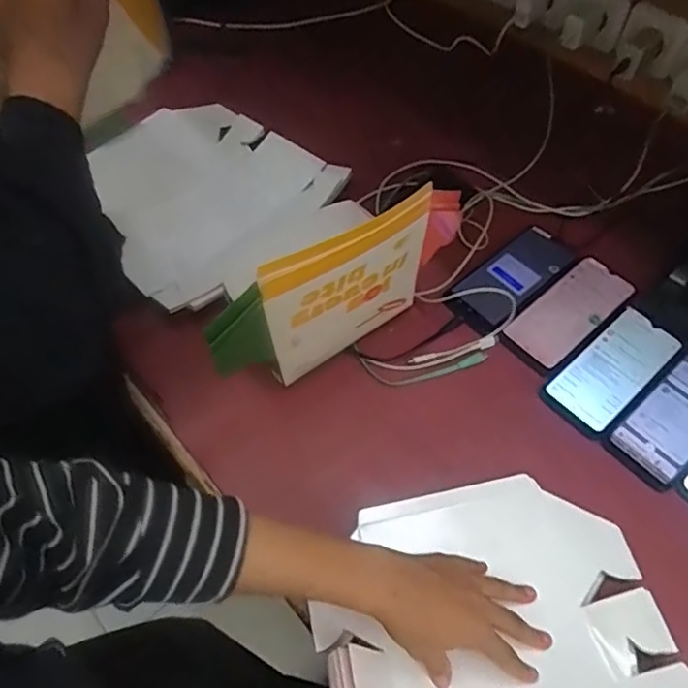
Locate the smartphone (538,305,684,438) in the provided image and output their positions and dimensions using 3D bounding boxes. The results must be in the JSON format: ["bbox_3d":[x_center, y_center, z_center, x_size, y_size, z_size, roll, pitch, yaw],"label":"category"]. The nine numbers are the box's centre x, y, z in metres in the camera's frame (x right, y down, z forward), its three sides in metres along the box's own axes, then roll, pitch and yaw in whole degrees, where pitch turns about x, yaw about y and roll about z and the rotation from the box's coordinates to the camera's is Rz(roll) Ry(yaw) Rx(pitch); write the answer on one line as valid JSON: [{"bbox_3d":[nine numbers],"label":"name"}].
[{"bbox_3d":[0.291,0.027,0.625,0.161,0.004,0.076,-39,64,-18],"label":"smartphone"}]

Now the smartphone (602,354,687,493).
[{"bbox_3d":[0.346,0.071,0.594,0.168,0.004,0.072,-38,64,-17],"label":"smartphone"}]

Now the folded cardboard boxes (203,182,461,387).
[{"bbox_3d":[0.000,-0.041,0.565,0.263,0.210,0.025,-33,63,-15],"label":"folded cardboard boxes"}]

